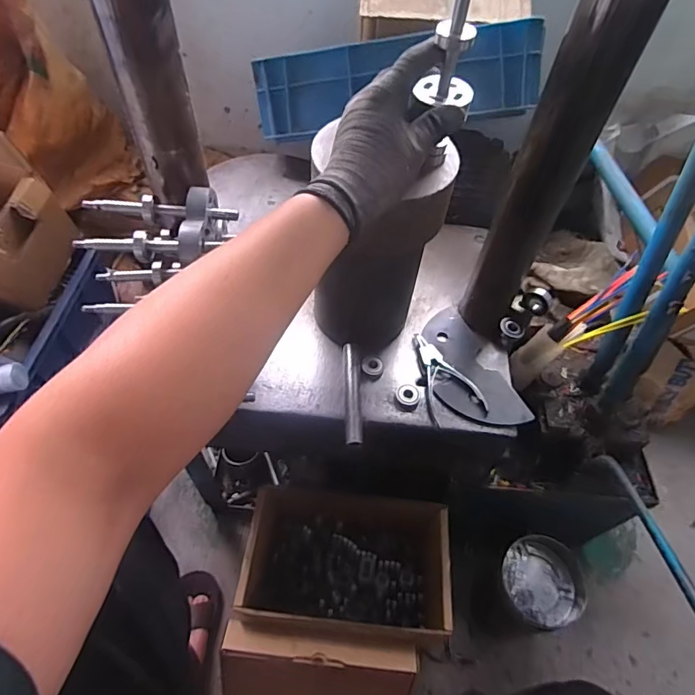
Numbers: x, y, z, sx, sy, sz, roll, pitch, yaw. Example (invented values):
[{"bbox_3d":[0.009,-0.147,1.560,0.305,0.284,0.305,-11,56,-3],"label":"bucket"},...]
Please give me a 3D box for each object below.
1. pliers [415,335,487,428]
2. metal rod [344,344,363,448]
[{"bbox_3d":[0.125,0.035,0.621,0.069,0.015,0.128,-11,56,-12],"label":"pliers"},{"bbox_3d":[0.005,0.057,0.594,0.018,0.016,0.139,0,55,-4],"label":"metal rod"}]

